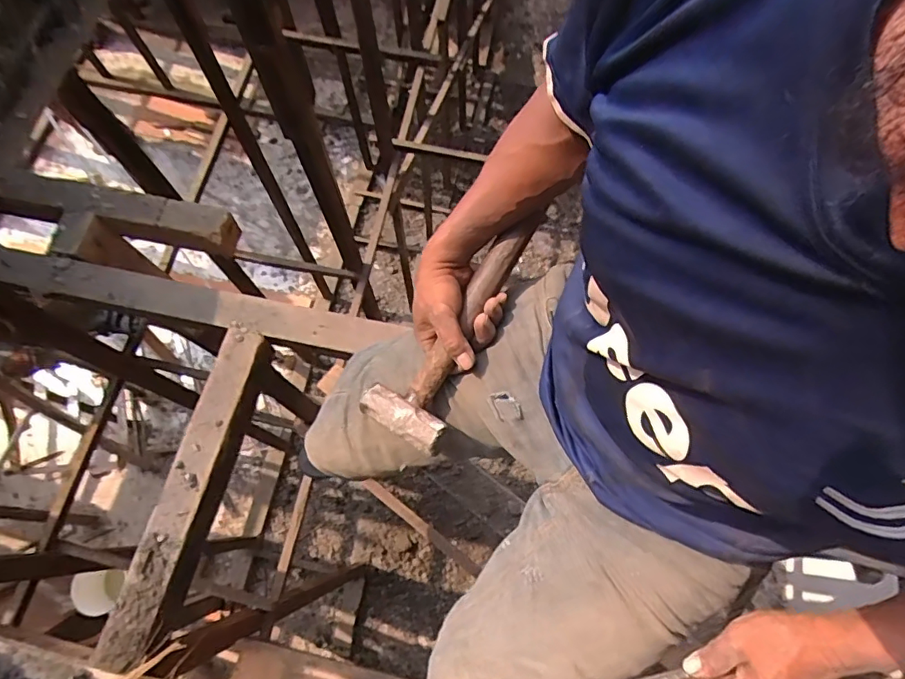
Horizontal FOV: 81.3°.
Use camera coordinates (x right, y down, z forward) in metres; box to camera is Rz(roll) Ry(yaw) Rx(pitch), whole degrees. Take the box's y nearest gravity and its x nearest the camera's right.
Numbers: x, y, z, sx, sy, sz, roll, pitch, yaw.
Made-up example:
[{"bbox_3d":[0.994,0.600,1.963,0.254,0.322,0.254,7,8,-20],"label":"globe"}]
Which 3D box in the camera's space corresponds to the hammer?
[{"bbox_3d":[0.009,-0.014,0.547,0.091,0.028,0.258,33,88,11],"label":"hammer"}]

